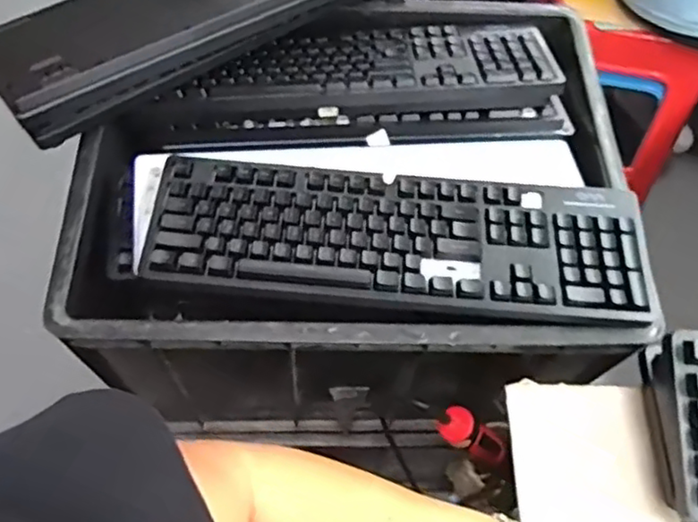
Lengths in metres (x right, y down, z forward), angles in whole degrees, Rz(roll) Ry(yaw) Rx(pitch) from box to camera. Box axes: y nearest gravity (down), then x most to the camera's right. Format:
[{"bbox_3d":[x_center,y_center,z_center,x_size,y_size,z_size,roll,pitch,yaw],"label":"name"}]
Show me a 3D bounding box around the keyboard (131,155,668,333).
[{"bbox_3d":[0.049,-0.022,0.588,0.434,0.033,0.133,4,60,-1],"label":"keyboard"}]

